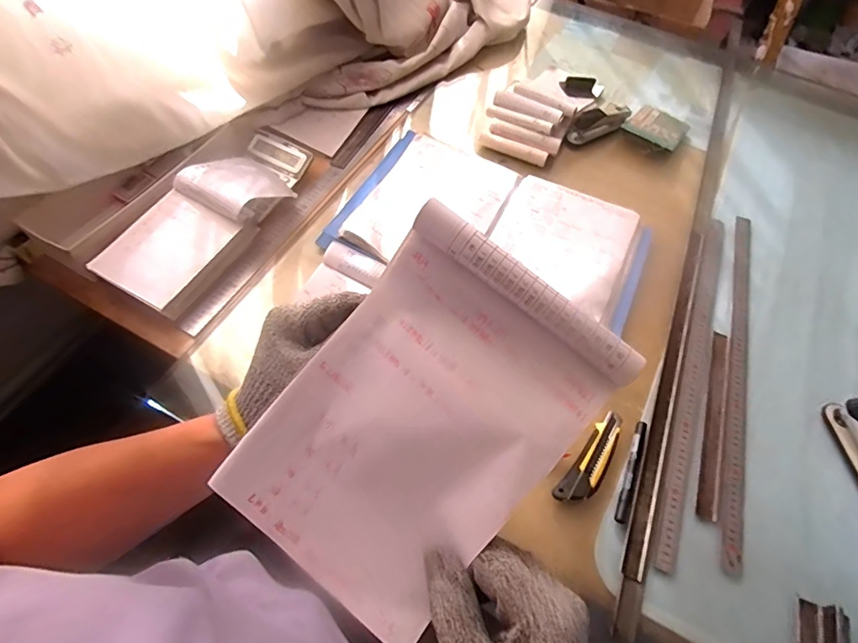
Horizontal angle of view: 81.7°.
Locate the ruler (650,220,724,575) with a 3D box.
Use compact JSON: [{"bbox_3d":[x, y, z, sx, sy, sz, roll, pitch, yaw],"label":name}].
[{"bbox_3d":[0.399,0.063,0.743,0.033,0.004,0.597,24,61,6],"label":"ruler"}]

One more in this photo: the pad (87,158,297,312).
[{"bbox_3d":[-0.355,-0.156,0.774,0.128,0.075,0.310,27,60,14],"label":"pad"}]

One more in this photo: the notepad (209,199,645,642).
[{"bbox_3d":[-0.006,0.052,0.253,0.129,0.029,0.187,39,88,13],"label":"notepad"}]

